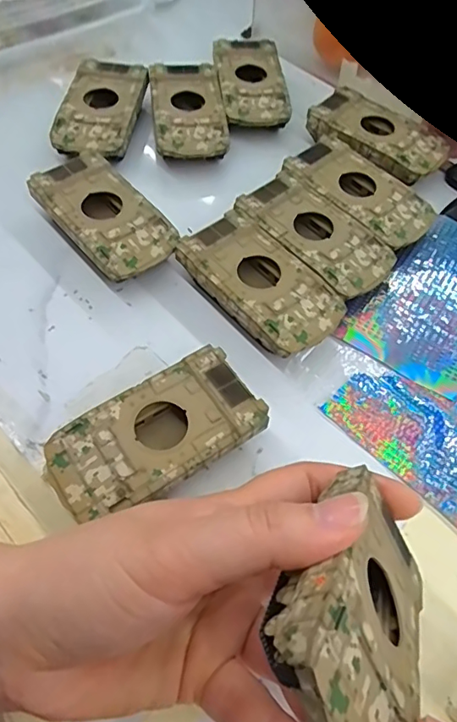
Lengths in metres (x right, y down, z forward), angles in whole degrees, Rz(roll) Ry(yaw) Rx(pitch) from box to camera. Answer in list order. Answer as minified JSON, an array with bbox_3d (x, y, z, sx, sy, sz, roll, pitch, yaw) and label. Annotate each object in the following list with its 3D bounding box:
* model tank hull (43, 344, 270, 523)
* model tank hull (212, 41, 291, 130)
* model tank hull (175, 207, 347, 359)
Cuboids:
[{"bbox_3d":[-0.034,0.038,0.249,0.096,0.025,0.051,-29,65,-20],"label":"model tank hull"},{"bbox_3d":[0.016,-0.212,0.407,0.050,0.023,0.092,-5,59,-7],"label":"model tank hull"},{"bbox_3d":[0.018,-0.041,0.301,0.052,0.025,0.095,-36,67,-23],"label":"model tank hull"}]

